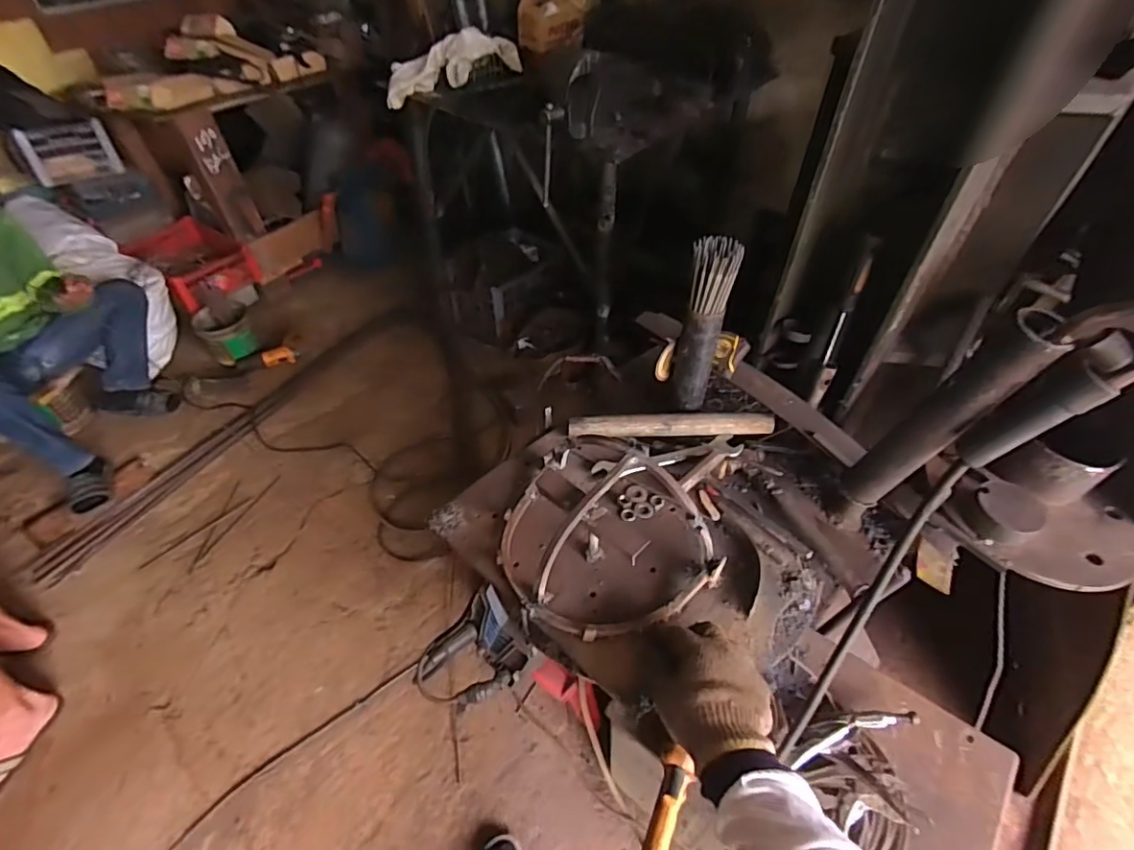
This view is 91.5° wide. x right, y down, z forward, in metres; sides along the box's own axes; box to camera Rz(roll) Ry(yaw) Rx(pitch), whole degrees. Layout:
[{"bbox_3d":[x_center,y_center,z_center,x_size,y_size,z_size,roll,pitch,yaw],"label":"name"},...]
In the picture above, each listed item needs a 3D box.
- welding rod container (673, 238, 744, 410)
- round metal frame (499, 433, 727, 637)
[{"bbox_3d":[0.181,-0.131,0.739,0.060,0.235,0.065,15,49,14],"label":"welding rod container"},{"bbox_3d":[0.028,0.129,0.624,0.260,0.120,0.193,33,57,23],"label":"round metal frame"}]

